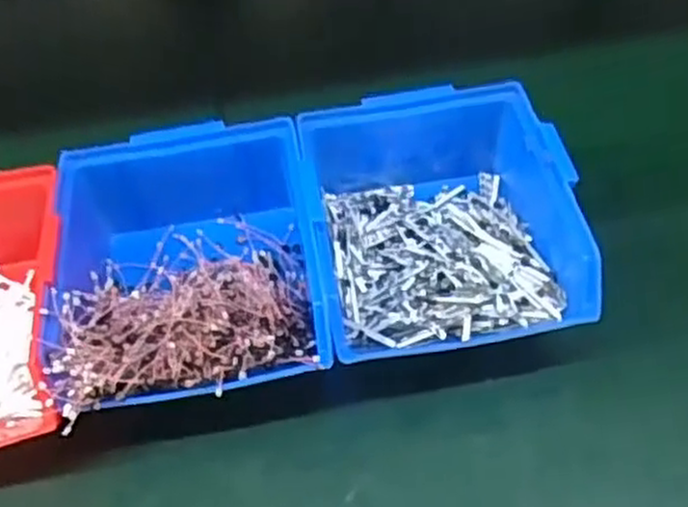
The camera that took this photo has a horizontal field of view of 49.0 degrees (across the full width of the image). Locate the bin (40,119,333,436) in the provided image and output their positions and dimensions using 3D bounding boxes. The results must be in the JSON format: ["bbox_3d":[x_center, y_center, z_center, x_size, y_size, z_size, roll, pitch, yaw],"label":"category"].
[{"bbox_3d":[-0.073,0.010,0.371,0.120,0.062,0.145,-9,54,-3],"label":"bin"}]

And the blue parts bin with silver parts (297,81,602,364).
[{"bbox_3d":[0.046,-0.014,0.382,0.126,0.065,0.142,-9,54,-3],"label":"blue parts bin with silver parts"}]

